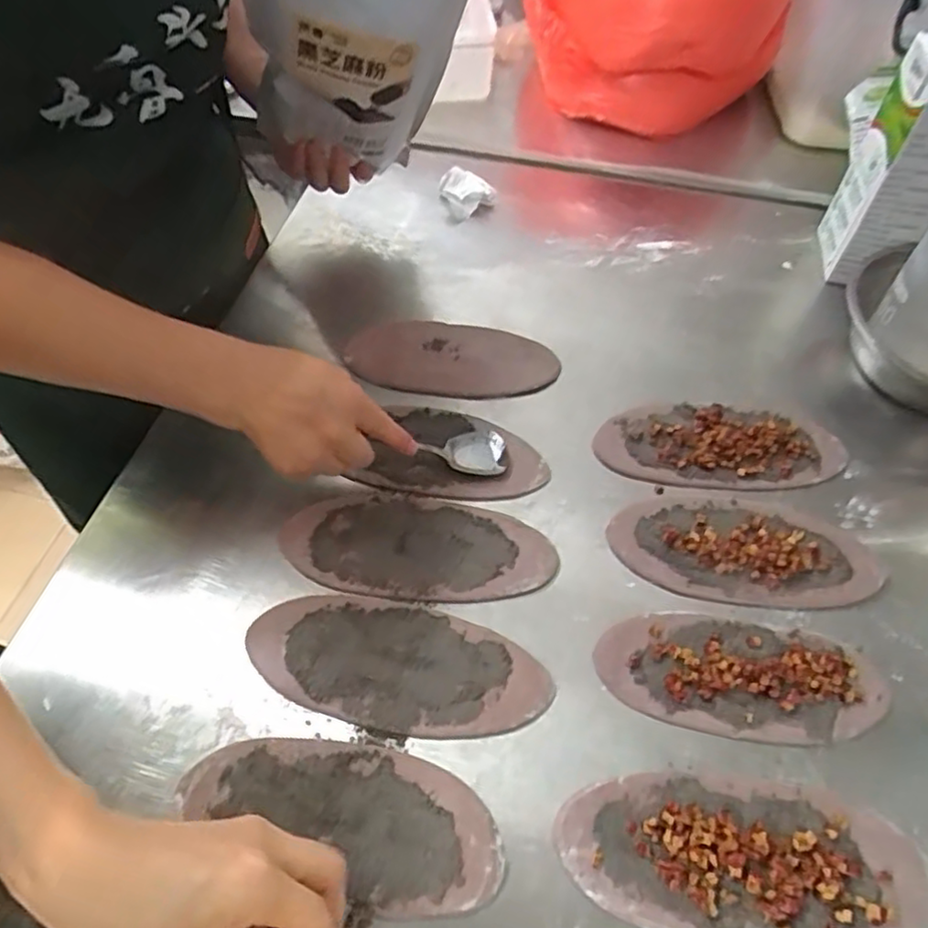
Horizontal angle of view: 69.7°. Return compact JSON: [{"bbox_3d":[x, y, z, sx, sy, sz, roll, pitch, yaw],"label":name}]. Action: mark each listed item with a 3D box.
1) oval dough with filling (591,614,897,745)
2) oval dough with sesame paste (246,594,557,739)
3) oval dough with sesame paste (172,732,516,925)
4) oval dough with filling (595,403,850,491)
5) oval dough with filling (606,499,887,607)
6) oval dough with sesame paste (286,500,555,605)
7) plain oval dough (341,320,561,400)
[{"bbox_3d":[0.183,0.138,0.439,0.183,0.013,0.075,7,56,6],"label":"oval dough with filling"},{"bbox_3d":[-0.044,0.132,0.442,0.198,0.009,0.081,9,56,7],"label":"oval dough with sesame paste"},{"bbox_3d":[-0.071,0.206,0.394,0.189,0.006,0.078,14,57,10],"label":"oval dough with sesame paste"},{"bbox_3d":[0.210,-0.015,0.549,0.195,0.014,0.079,5,56,4],"label":"oval dough with filling"},{"bbox_3d":[0.207,0.063,0.491,0.191,0.010,0.078,5,56,4],"label":"oval dough with filling"},{"bbox_3d":[-0.034,0.064,0.495,0.199,0.008,0.079,5,56,4],"label":"oval dough with sesame paste"},{"bbox_3d":[-0.011,-0.096,0.594,0.182,0.010,0.076,11,57,8],"label":"plain oval dough"}]

